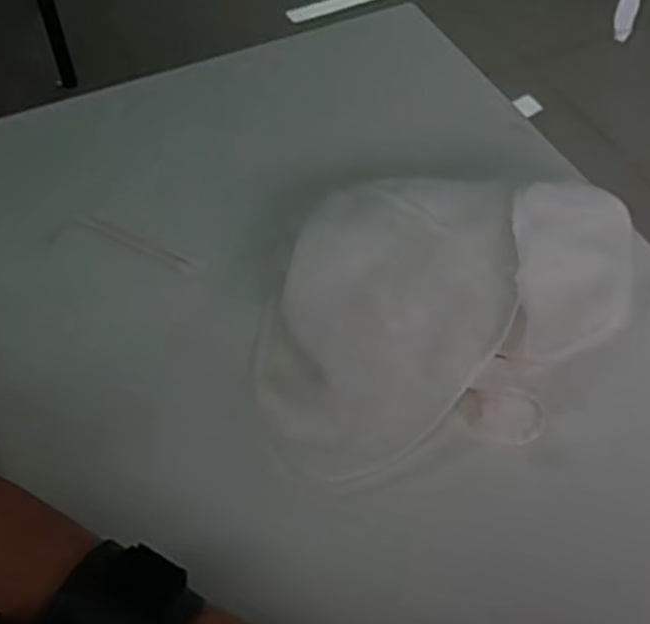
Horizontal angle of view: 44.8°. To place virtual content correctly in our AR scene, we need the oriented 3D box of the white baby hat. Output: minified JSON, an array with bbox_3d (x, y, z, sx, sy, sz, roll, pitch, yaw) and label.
[{"bbox_3d":[0.051,-0.003,0.333,0.132,0.061,0.160,21,56,15],"label":"white baby hat"}]

